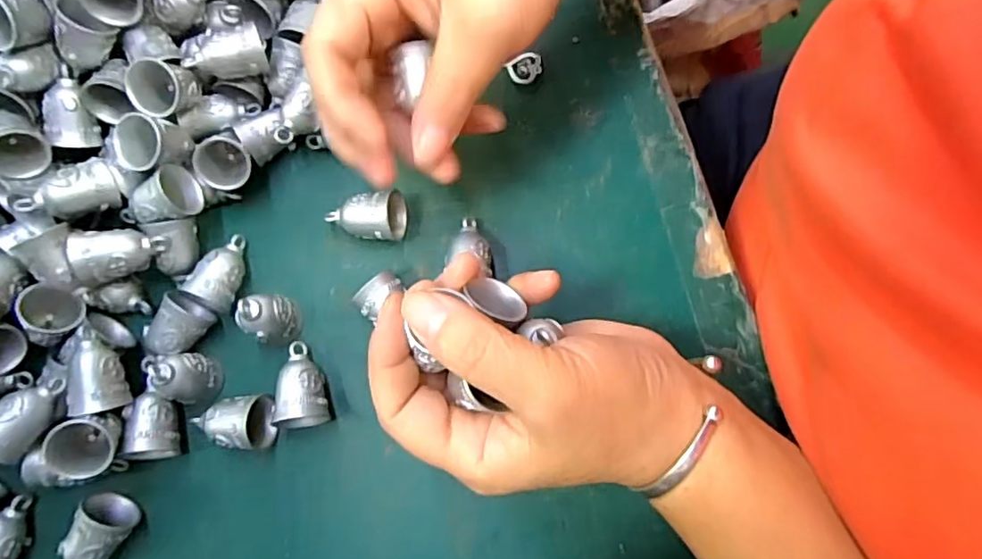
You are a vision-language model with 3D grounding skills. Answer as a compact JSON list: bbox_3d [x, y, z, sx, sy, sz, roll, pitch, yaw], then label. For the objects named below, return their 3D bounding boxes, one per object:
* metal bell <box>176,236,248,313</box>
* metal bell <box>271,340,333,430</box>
[{"bbox_3d":[-0.126,-0.004,0.282,0.020,0.021,0.035,30,80,9],"label":"metal bell"},{"bbox_3d":[-0.085,0.047,0.266,0.021,0.026,0.038,-6,77,2],"label":"metal bell"}]

